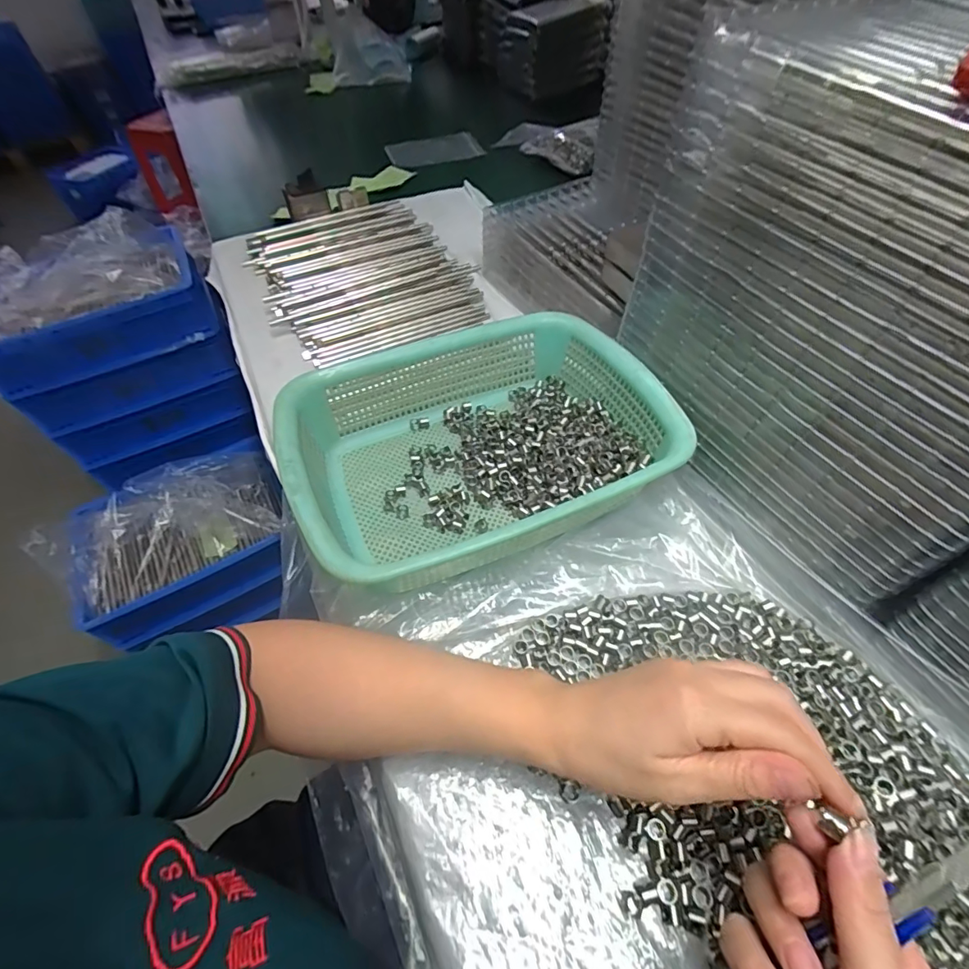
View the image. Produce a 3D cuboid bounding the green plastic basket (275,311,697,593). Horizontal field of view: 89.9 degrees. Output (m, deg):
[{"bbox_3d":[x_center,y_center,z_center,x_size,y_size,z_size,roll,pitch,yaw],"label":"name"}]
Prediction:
[{"bbox_3d":[-0.005,-0.037,0.408,0.289,0.079,0.220,-21,55,-12],"label":"green plastic basket"}]

